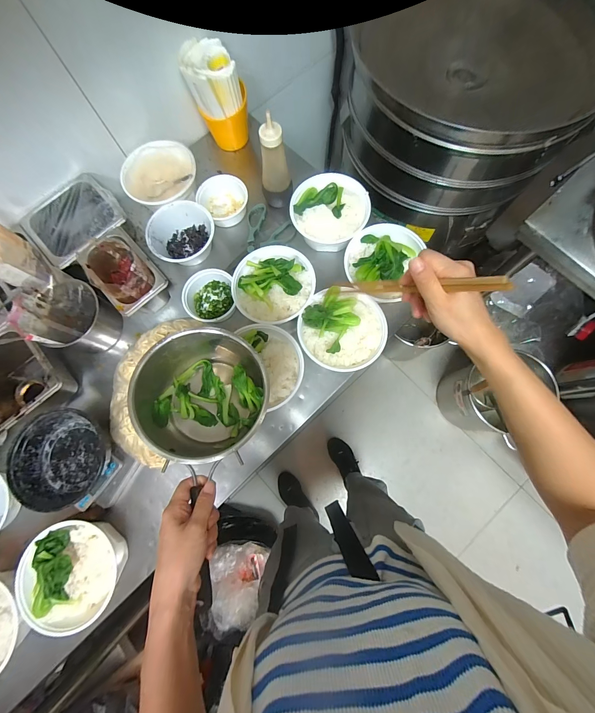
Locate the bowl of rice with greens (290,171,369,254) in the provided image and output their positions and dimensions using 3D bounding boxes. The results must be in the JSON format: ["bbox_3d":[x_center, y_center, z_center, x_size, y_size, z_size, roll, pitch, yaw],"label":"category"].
[{"bbox_3d":[0.067,-0.305,0.664,0.165,0.073,0.161,18,77,3],"label":"bowl of rice with greens"}]

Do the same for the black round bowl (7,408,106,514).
[{"bbox_3d":[-0.423,0.180,0.550,0.155,0.052,0.166,18,77,3],"label":"black round bowl"}]

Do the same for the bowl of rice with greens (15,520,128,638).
[{"bbox_3d":[-0.390,0.374,0.525,0.151,0.083,0.161,0,77,-1],"label":"bowl of rice with greens"}]

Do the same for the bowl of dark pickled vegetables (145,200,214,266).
[{"bbox_3d":[-0.258,-0.269,0.692,0.142,0.077,0.133,-30,79,-8],"label":"bowl of dark pickled vegetables"}]

